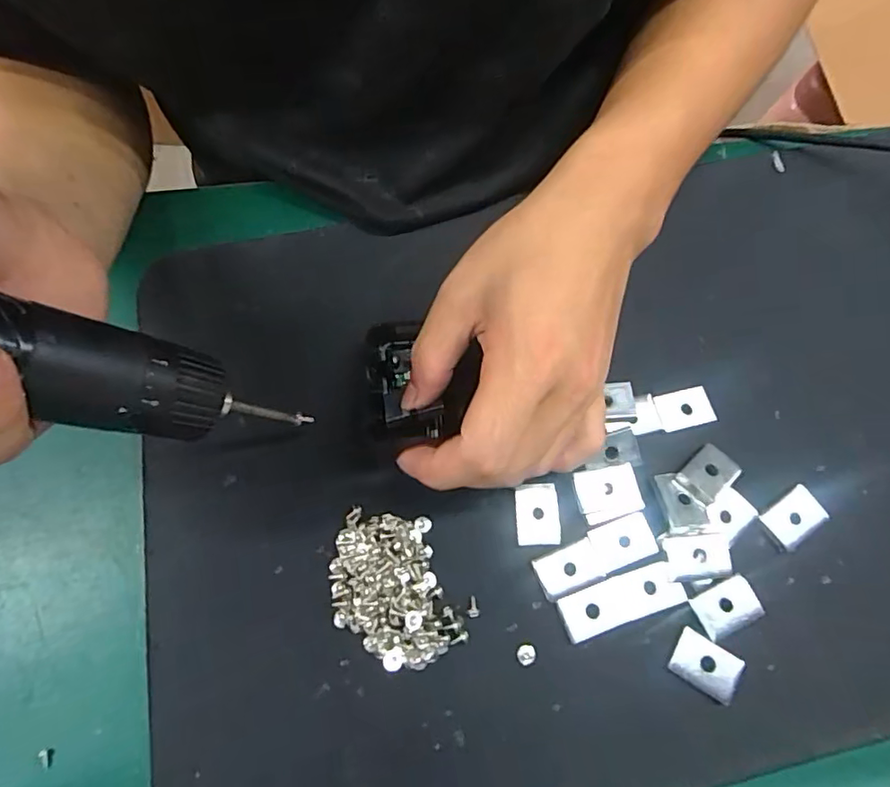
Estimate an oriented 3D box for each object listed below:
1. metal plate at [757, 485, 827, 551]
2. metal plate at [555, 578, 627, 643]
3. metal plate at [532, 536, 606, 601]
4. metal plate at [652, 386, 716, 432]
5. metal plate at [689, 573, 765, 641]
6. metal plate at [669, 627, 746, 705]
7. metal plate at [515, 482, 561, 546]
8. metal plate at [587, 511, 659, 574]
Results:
[{"bbox_3d":[0.165,0.058,0.257,0.026,0.006,0.019,-35,74,-12],"label":"metal plate"},{"bbox_3d":[0.064,0.097,0.241,0.026,0.004,0.019,-19,72,-8],"label":"metal plate"},{"bbox_3d":[0.056,0.079,0.245,0.028,0.004,0.019,-22,72,-9],"label":"metal plate"},{"bbox_3d":[0.120,0.007,0.272,0.027,0.004,0.019,-12,71,-5],"label":"metal plate"},{"bbox_3d":[0.126,0.094,0.241,0.027,0.004,0.020,-25,73,-10],"label":"metal plate"},{"bbox_3d":[0.112,0.117,0.234,0.027,0.004,0.020,31,77,14],"label":"metal plate"},{"bbox_3d":[0.043,0.056,0.253,0.020,0.004,0.027,-2,70,-2],"label":"metal plate"},{"bbox_3d":[0.082,0.068,0.248,0.027,0.004,0.020,-19,72,-8],"label":"metal plate"}]

